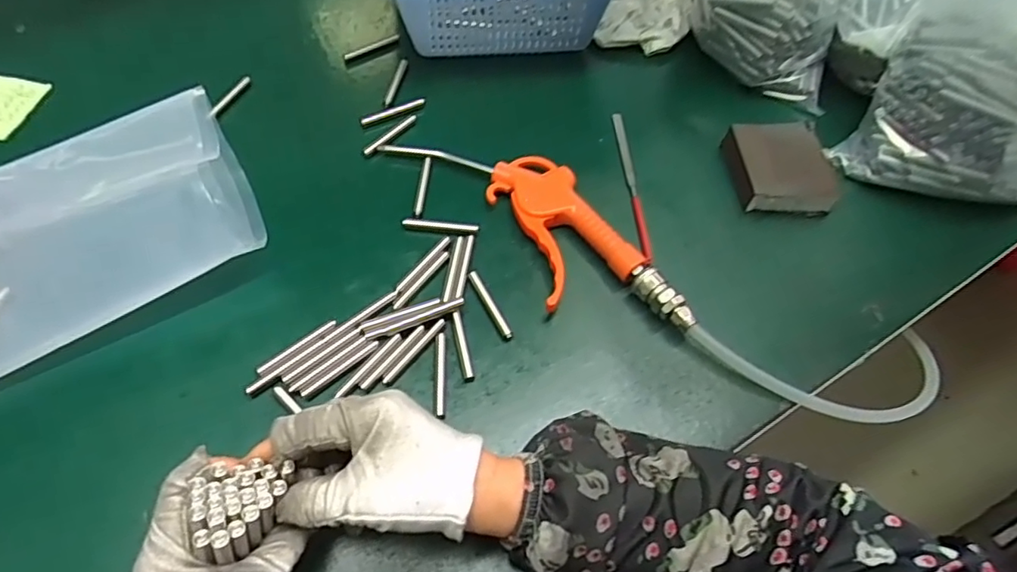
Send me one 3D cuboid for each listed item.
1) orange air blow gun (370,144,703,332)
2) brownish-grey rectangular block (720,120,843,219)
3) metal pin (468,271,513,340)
[{"bbox_3d":[0.021,-0.050,0.439,0.091,0.025,0.260,-32,66,-18],"label":"orange air blow gun"},{"bbox_3d":[0.221,-0.096,0.467,0.073,0.027,0.078,-1,60,-2],"label":"brownish-grey rectangular block"},{"bbox_3d":[-0.013,0.014,0.411,0.008,0.006,0.058,-25,64,-15],"label":"metal pin"}]

